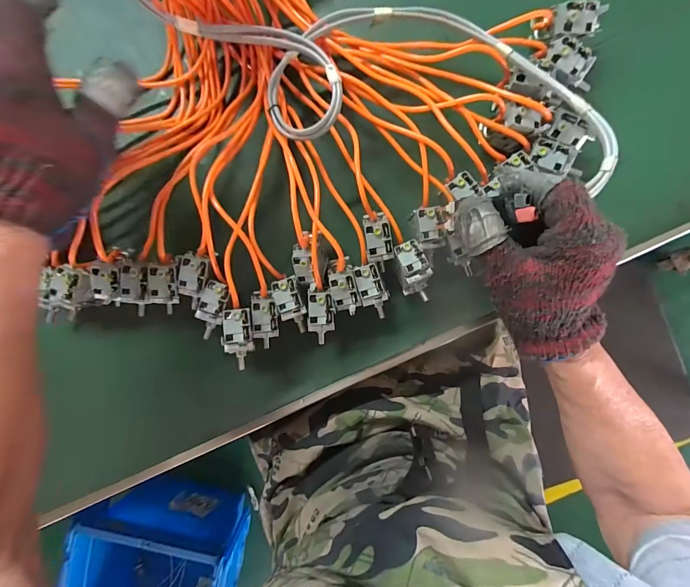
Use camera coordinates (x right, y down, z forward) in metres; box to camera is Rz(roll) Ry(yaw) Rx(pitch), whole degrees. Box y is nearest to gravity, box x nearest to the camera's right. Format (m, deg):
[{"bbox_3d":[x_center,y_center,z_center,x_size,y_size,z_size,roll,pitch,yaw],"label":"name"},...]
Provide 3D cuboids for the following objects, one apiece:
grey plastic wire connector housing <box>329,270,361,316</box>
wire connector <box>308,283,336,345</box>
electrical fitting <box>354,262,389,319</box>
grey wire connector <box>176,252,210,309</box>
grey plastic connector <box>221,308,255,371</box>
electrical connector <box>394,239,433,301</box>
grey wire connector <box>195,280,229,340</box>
[{"bbox_3d":[0.001,0.000,0.325,0.024,0.017,0.041,-11,94,2],"label":"grey plastic wire connector housing"},{"bbox_3d":[-0.022,0.024,0.333,0.024,0.016,0.063,-1,115,2],"label":"wire connector"},{"bbox_3d":[0.028,0.000,0.335,0.026,0.015,0.057,-20,114,3],"label":"electrical fitting"},{"bbox_3d":[-0.141,-0.012,0.325,0.027,0.014,0.048,9,95,1],"label":"grey wire connector"},{"bbox_3d":[-0.096,0.042,0.319,0.023,0.023,0.057,-7,94,2],"label":"grey plastic connector"},{"bbox_3d":[0.064,-0.020,0.325,0.029,0.025,0.057,-21,94,3],"label":"electrical connector"},{"bbox_3d":[-0.126,0.018,0.330,0.024,0.016,0.057,21,107,0],"label":"grey wire connector"}]

